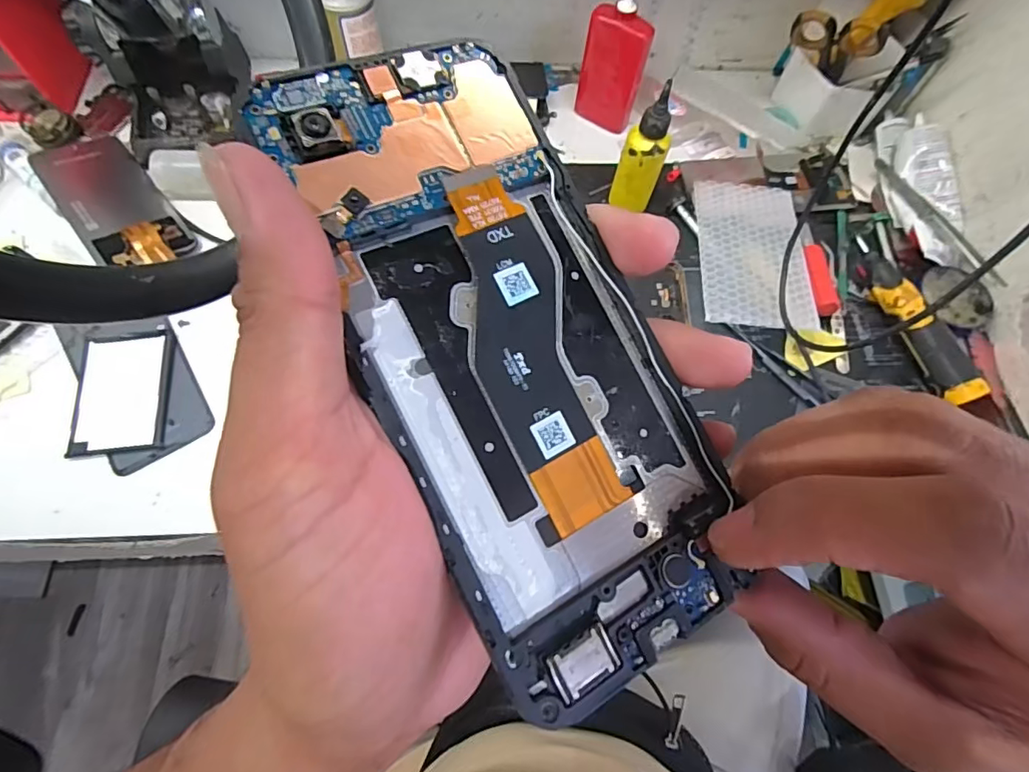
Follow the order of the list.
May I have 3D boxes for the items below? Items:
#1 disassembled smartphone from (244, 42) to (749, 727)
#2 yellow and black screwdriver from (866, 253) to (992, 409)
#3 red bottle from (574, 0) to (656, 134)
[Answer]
[{"bbox_3d":[0.000,-0.010,0.129,0.071,0.005,0.156,-25,87,-20],"label":"disassembled smartphone"},{"bbox_3d":[0.329,-0.047,0.435,0.025,0.032,0.136,-22,70,-12],"label":"yellow and black screwdriver"},{"bbox_3d":[0.090,-0.291,0.484,0.060,0.109,0.026,38,71,12],"label":"red bottle"}]

